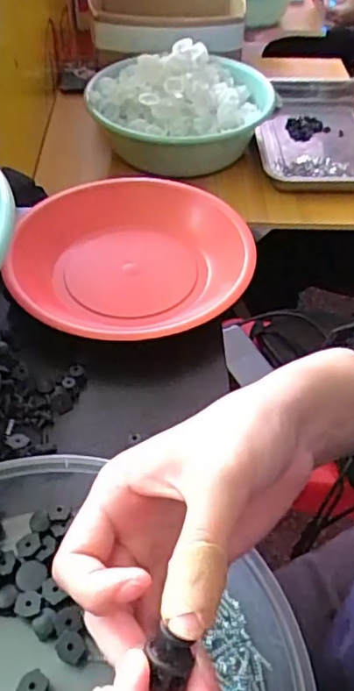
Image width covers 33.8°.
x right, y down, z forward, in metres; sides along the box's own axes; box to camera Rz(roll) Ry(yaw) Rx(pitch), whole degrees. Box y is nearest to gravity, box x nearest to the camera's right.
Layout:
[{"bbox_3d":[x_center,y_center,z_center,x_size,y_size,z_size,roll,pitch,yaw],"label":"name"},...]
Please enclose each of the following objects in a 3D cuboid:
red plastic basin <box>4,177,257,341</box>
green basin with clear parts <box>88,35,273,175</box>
[{"bbox_3d":[-0.035,-0.070,0.468,0.180,0.039,0.188,-1,48,-3],"label":"red plastic basin"},{"bbox_3d":[0.010,-0.407,0.977,0.305,0.128,0.289,-1,48,-3],"label":"green basin with clear parts"}]

